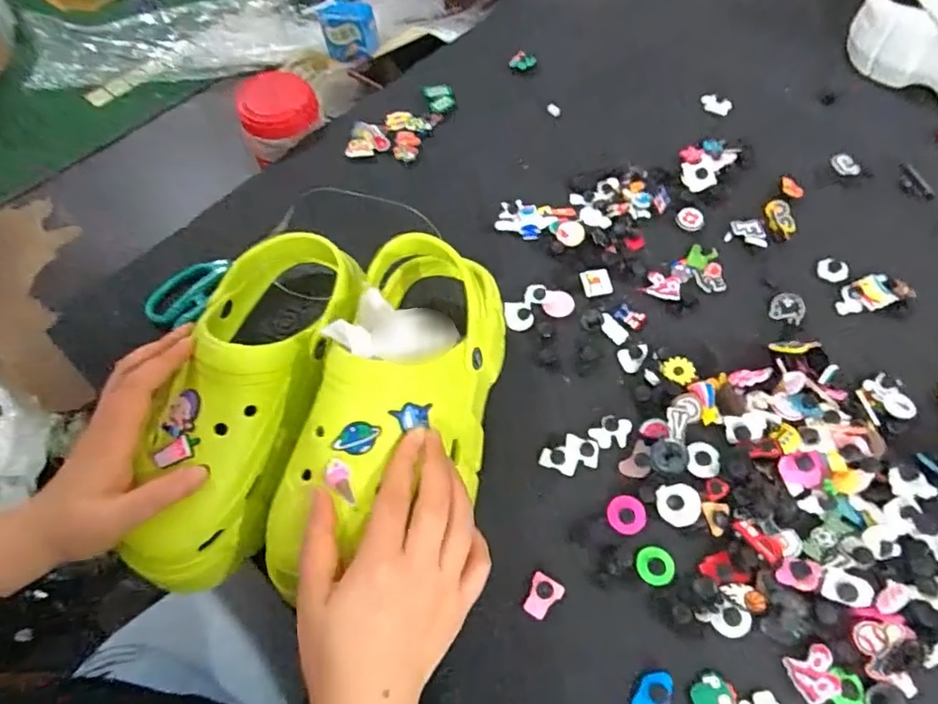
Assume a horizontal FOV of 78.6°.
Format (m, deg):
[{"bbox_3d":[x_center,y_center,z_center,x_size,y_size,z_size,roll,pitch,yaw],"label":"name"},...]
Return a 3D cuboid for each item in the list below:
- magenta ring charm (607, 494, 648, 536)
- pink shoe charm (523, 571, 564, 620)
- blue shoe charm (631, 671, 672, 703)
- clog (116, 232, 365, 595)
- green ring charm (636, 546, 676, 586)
[{"bbox_3d":[0.112,0.115,0.405,0.027,0.005,0.027,-2,59,3],"label":"magenta ring charm"},{"bbox_3d":[0.049,0.162,0.379,0.021,0.008,0.027,23,63,17],"label":"pink shoe charm"},{"bbox_3d":[0.112,0.208,0.349,0.029,0.004,0.019,-22,60,-10],"label":"blue shoe charm"},{"bbox_3d":[-0.156,0.021,0.387,0.104,0.076,0.247,10,68,9],"label":"clog"},{"bbox_3d":[0.126,0.145,0.388,0.025,0.004,0.025,-2,59,3],"label":"green ring charm"}]

